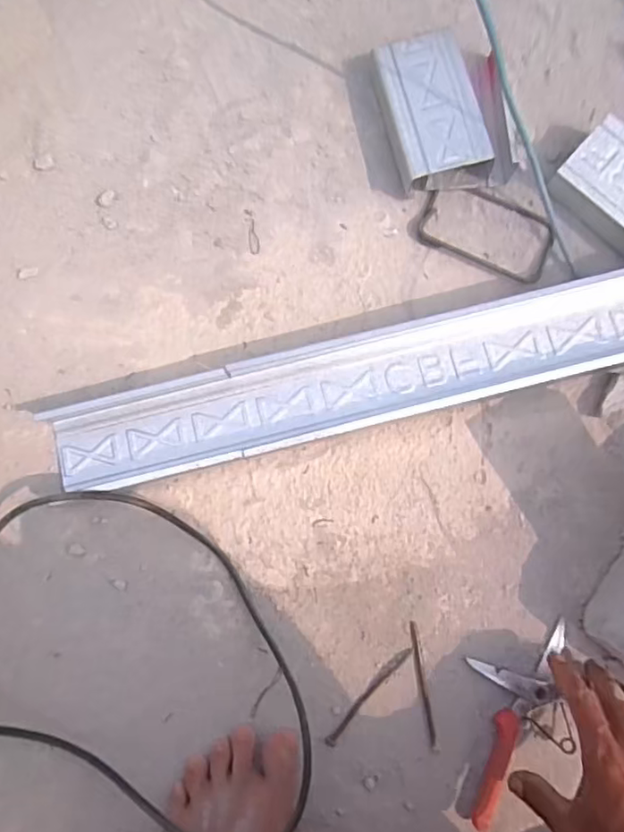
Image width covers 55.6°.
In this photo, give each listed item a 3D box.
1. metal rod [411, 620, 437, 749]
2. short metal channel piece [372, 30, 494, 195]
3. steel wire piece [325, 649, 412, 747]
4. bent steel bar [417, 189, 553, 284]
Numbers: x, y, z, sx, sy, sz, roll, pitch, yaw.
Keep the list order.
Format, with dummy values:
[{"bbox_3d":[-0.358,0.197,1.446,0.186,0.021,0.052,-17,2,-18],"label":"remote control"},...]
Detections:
[{"bbox_3d":[0.091,0.220,0.486,0.006,0.004,0.097,-9,83,-4],"label":"metal rod"},{"bbox_3d":[0.112,-0.274,0.533,0.094,0.042,0.136,-12,83,-4],"label":"short metal channel piece"},{"bbox_3d":[0.046,0.229,0.485,0.009,0.004,0.100,42,83,3],"label":"steel wire piece"},{"bbox_3d":[0.160,-0.169,0.540,0.120,0.007,0.066,23,82,0],"label":"bent steel bar"}]

